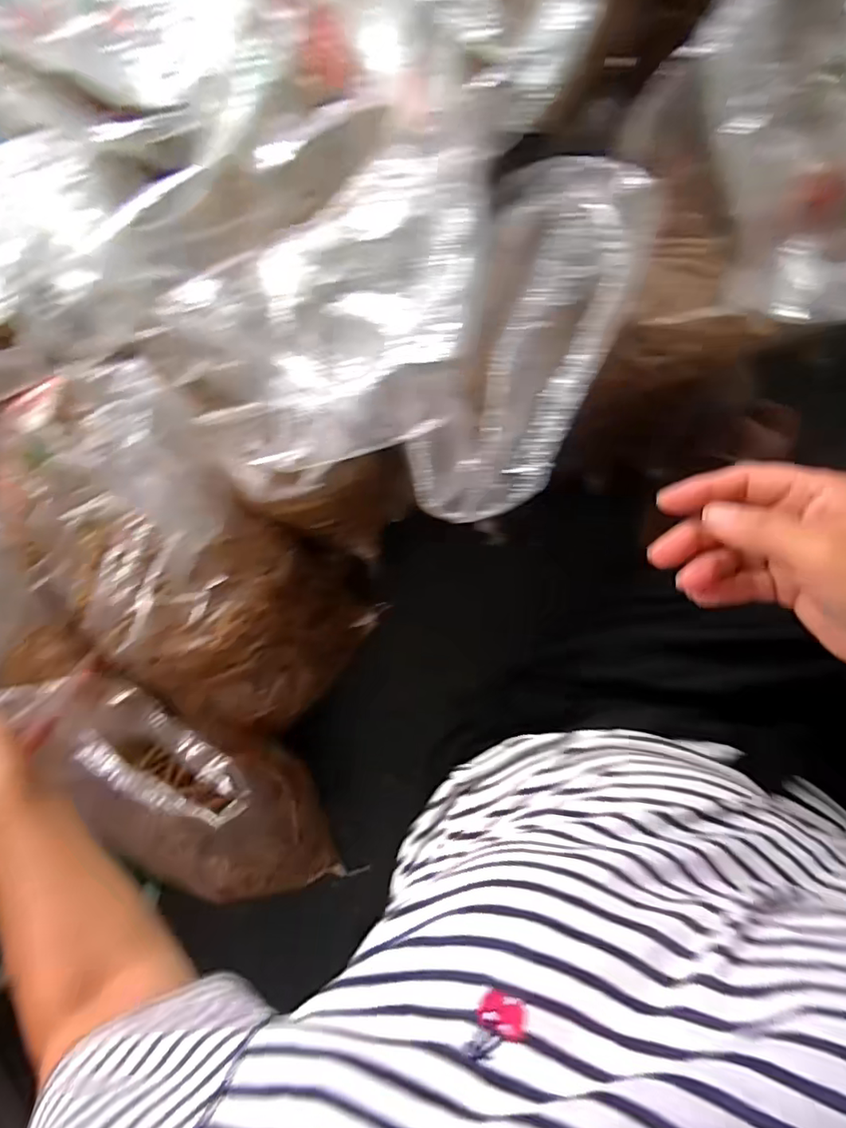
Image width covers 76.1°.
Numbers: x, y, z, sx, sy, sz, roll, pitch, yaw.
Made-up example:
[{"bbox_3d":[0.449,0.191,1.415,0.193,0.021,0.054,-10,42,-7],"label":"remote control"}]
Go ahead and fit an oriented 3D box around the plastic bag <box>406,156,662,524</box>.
[{"bbox_3d":[0.080,-0.169,0.383,0.110,0.065,0.290,19,90,10],"label":"plastic bag"}]

